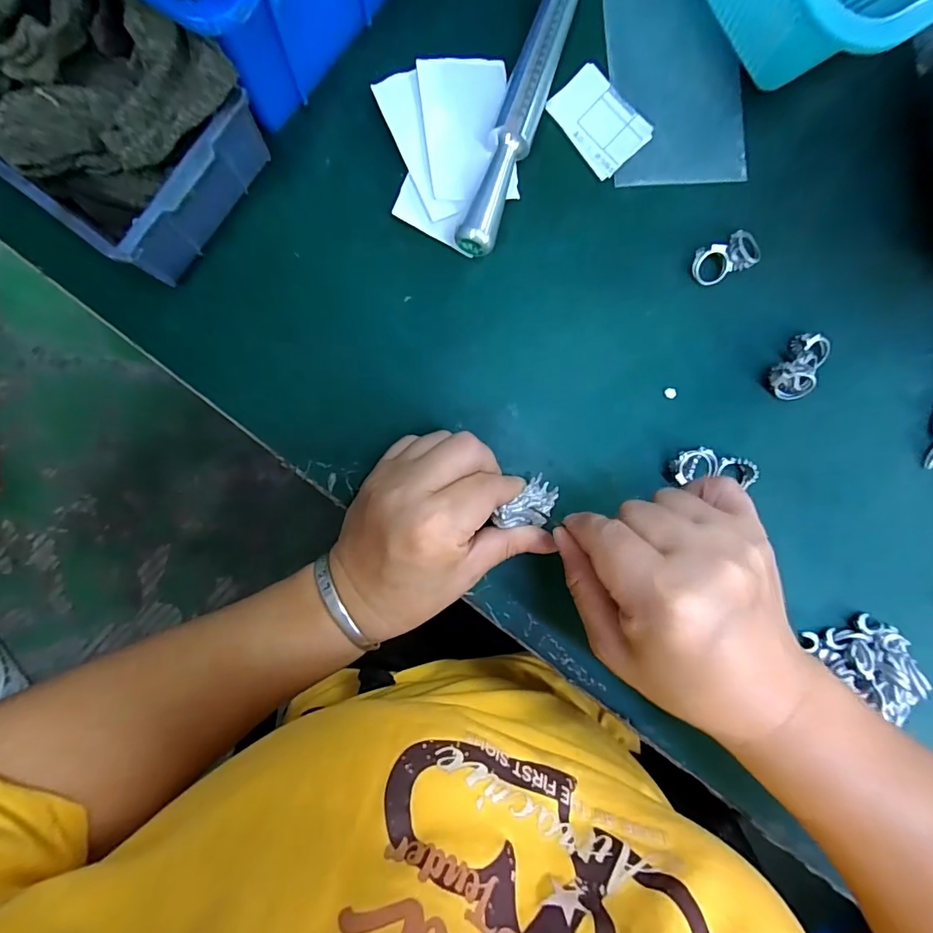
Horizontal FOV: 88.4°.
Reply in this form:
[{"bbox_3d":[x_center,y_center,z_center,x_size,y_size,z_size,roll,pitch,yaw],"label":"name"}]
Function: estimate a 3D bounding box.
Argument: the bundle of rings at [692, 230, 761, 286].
[{"bbox_3d":[0.154,-0.123,0.280,0.043,0.011,0.022,-24,93,-3],"label":"bundle of rings"}]

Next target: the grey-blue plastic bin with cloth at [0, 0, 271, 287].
[{"bbox_3d":[-0.177,-0.164,0.222,0.141,0.074,0.089,37,88,-4],"label":"grey-blue plastic bin with cloth"}]

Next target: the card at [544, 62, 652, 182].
[{"bbox_3d":[0.076,-0.197,0.273,0.037,0.004,0.054,-42,94,-2],"label":"card"}]

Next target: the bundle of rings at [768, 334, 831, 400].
[{"bbox_3d":[0.200,-0.060,0.284,0.025,0.018,0.041,38,88,-4],"label":"bundle of rings"}]

